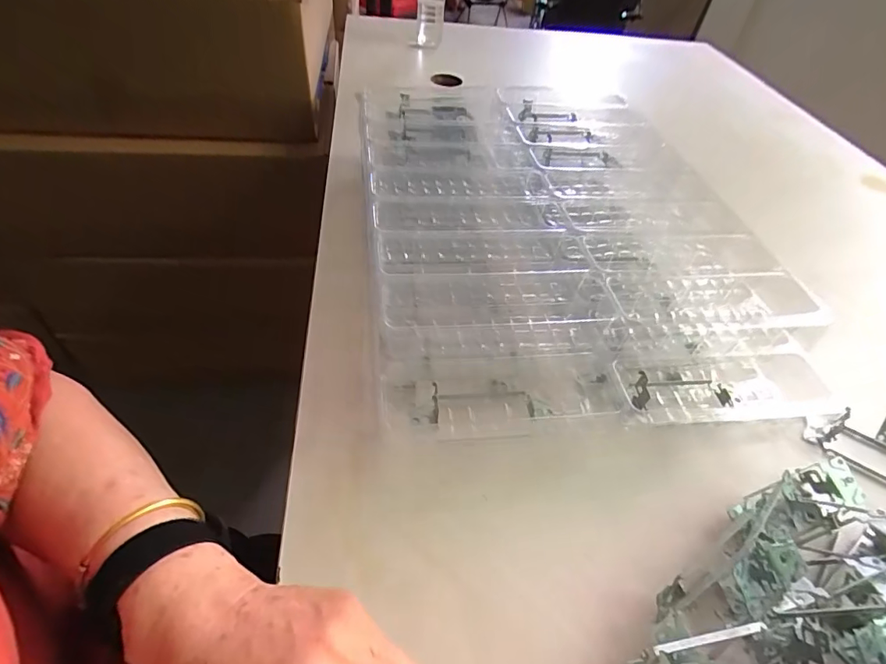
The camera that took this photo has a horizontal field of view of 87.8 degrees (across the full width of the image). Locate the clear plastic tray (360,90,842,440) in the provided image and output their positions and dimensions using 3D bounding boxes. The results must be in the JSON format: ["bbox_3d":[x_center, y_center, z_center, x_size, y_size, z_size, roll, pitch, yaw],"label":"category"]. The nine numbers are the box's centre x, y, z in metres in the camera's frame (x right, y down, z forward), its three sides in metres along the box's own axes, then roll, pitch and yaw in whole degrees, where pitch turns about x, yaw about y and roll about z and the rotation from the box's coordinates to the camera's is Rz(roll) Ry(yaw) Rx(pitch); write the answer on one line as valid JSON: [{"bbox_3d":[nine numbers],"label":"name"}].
[{"bbox_3d":[0.113,-0.109,0.451,0.358,0.058,0.466,-4,59,-10],"label":"clear plastic tray"}]

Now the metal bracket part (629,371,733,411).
[{"bbox_3d":[0.180,0.043,0.347,0.079,0.026,0.025,-2,48,-8],"label":"metal bracket part"}]

